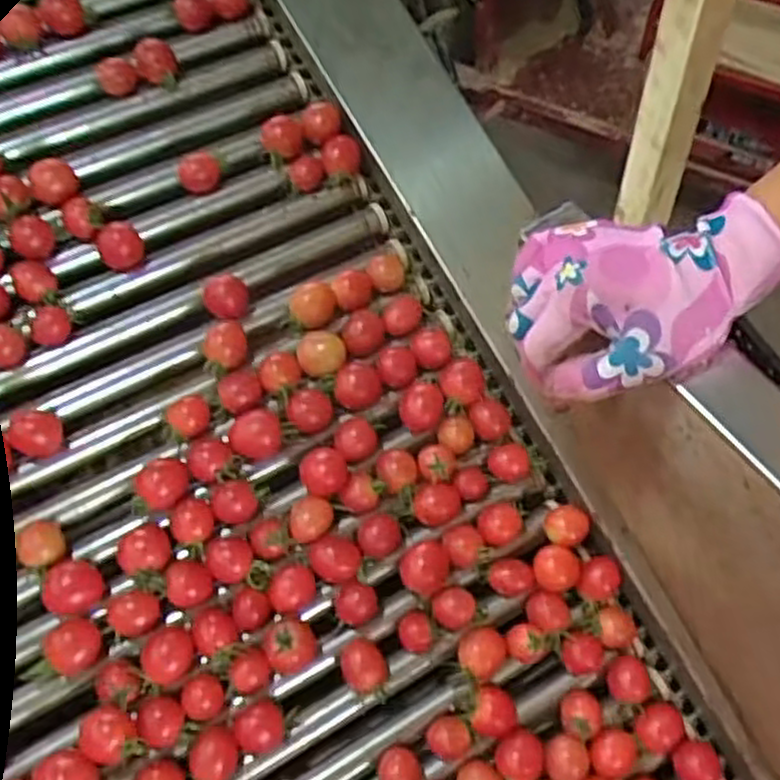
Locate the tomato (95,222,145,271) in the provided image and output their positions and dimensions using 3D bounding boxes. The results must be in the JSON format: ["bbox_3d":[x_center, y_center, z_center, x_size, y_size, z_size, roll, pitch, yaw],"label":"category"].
[{"bbox_3d":[-0.184,-0.096,0.538,0.028,0.031,0.023,-26,59,-19],"label":"tomato"}]

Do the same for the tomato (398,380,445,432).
[{"bbox_3d":[0.021,0.011,0.534,0.029,0.022,0.030,1,55,-1],"label":"tomato"}]

